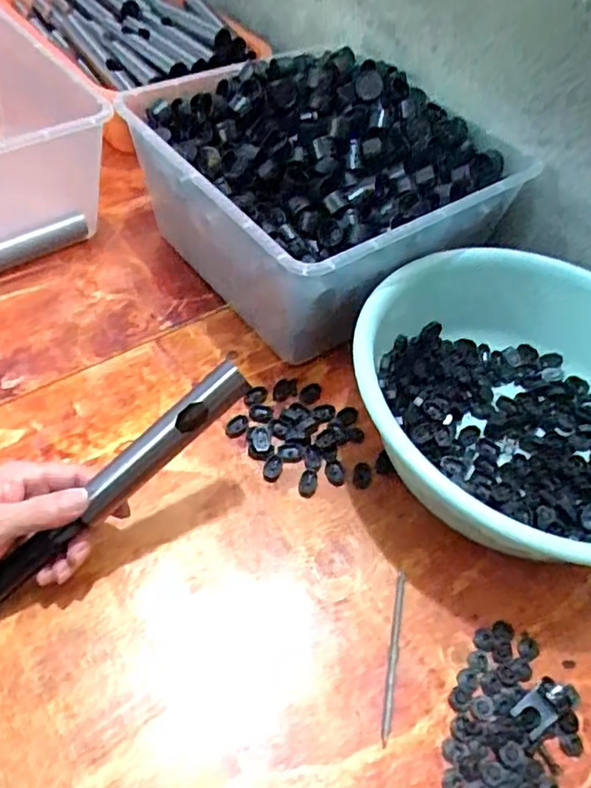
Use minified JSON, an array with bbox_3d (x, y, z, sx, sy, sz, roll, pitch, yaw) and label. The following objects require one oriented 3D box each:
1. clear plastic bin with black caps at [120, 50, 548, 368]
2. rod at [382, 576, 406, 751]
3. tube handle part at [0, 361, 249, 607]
[{"bbox_3d":[0.022,-0.199,0.613,0.272,0.170,0.296,-33,62,-27],"label":"clear plastic bin with black caps"},{"bbox_3d":[0.069,0.179,0.428,0.006,0.004,0.116,12,52,3],"label":"rod"},{"bbox_3d":[-0.129,0.068,0.405,0.243,0.022,0.019,-41,63,0],"label":"tube handle part"}]

